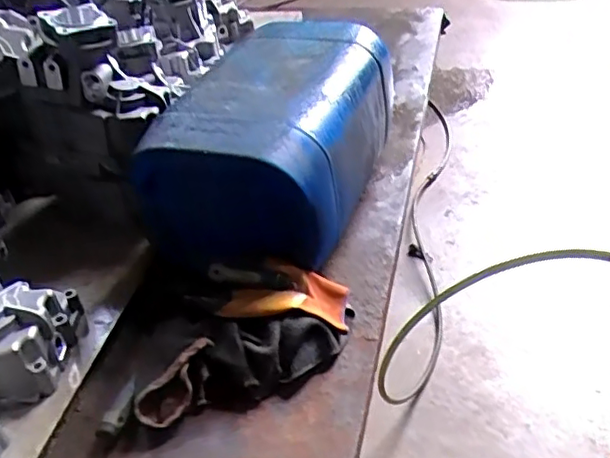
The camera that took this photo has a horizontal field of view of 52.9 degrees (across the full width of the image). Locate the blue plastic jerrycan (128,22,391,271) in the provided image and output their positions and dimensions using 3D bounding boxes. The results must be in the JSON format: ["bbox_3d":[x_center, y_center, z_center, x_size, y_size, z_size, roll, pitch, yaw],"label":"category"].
[{"bbox_3d":[-0.020,-0.158,0.958,0.228,0.206,0.508,13,42,20],"label":"blue plastic jerrycan"}]

